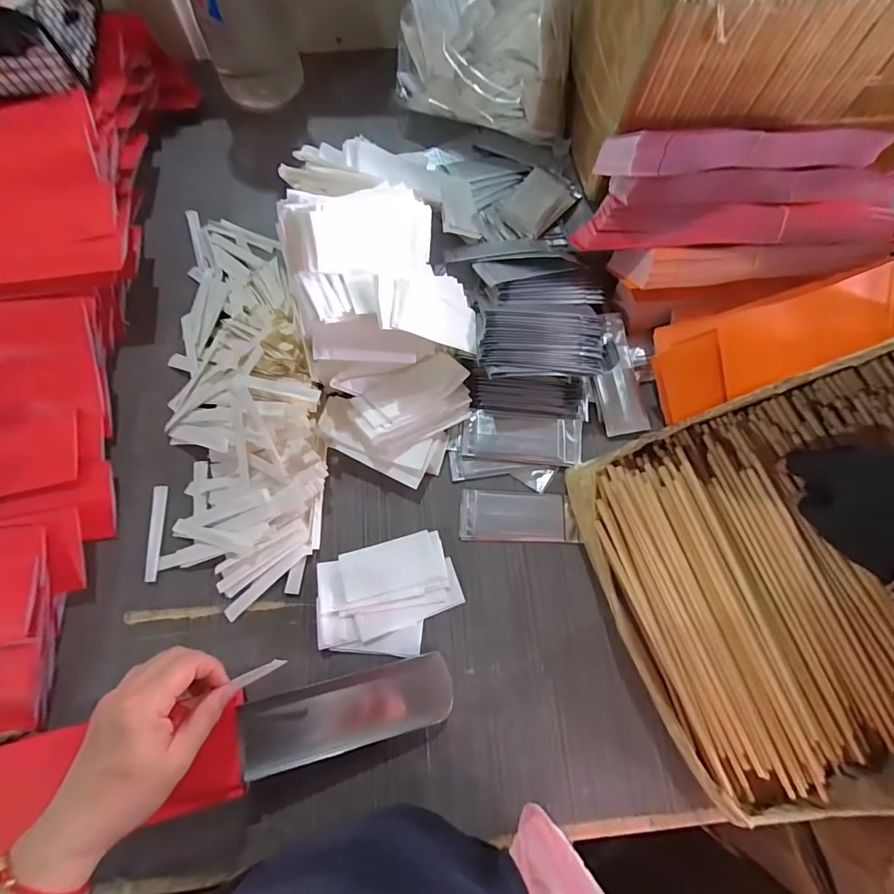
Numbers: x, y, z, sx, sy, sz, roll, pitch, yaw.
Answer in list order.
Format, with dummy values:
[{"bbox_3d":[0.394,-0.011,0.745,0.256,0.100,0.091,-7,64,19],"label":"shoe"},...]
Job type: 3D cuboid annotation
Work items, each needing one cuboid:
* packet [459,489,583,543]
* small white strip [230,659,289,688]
[{"bbox_3d":[0.072,0.070,0.451,0.115,0.005,0.050,2,73,-1],"label":"packet"},{"bbox_3d":[-0.141,0.171,0.343,0.038,0.008,0.008,-25,75,-4],"label":"small white strip"}]

